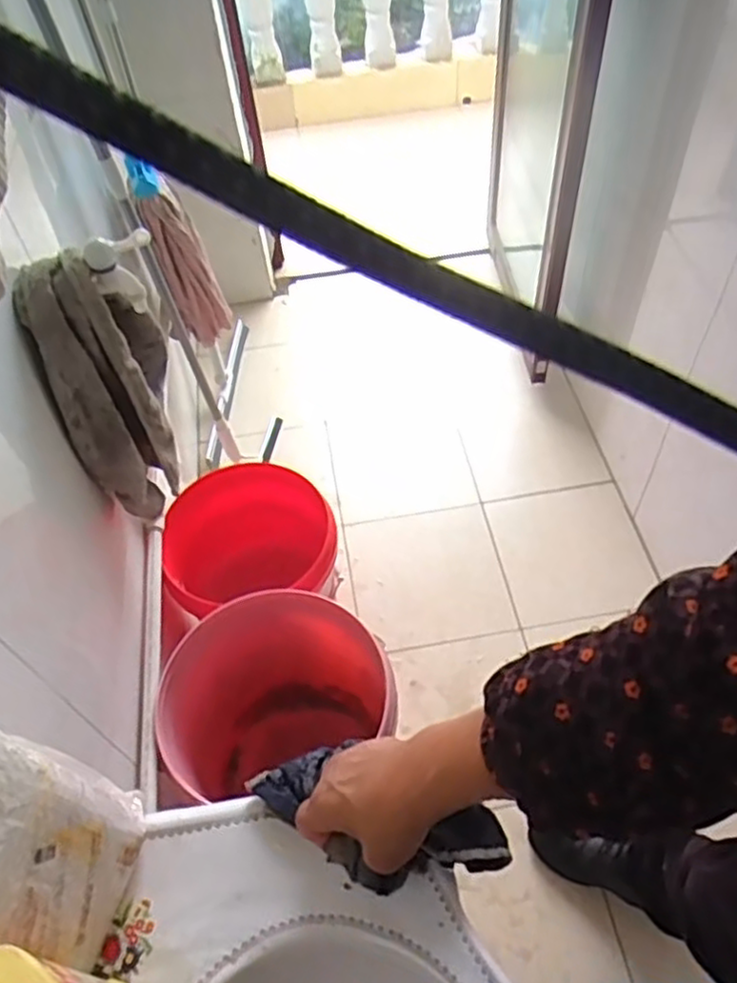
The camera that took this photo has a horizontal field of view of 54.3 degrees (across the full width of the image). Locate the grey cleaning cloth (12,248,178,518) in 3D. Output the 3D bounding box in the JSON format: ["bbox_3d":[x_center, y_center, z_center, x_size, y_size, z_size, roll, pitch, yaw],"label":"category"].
[{"bbox_3d":[-0.314,-0.139,0.895,0.107,0.323,0.183,8,54,10],"label":"grey cleaning cloth"}]

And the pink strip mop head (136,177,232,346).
[{"bbox_3d":[-0.354,-0.442,1.415,0.092,0.313,0.088,-2,53,3],"label":"pink strip mop head"}]

